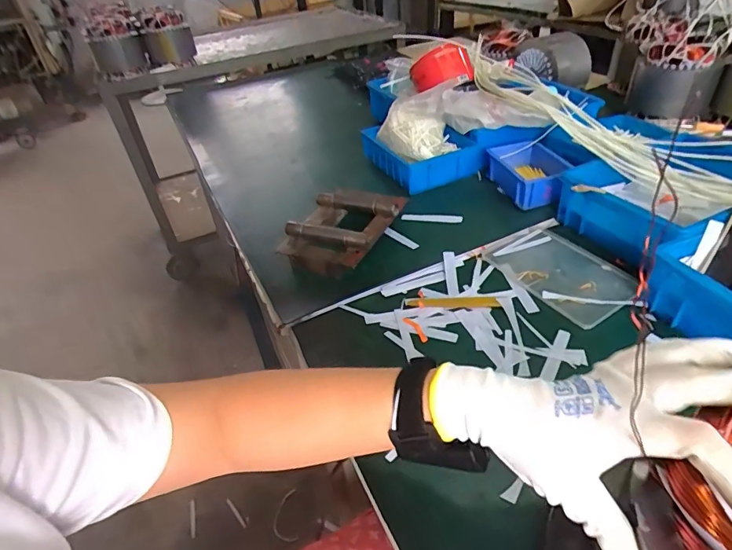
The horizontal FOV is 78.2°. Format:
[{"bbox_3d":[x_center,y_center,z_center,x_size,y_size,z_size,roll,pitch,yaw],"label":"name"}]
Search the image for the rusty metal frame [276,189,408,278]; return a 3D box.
[{"bbox_3d":[-0.034,-0.078,0.692,0.144,0.048,0.198,16,44,25],"label":"rusty metal frame"}]

